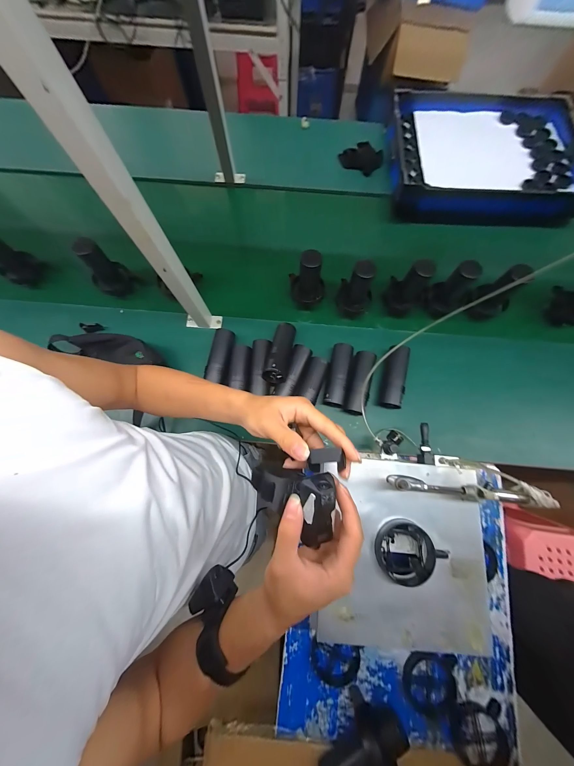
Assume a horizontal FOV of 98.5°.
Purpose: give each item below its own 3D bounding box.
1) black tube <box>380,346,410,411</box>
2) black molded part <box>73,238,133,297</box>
[{"bbox_3d":[0.279,-0.014,0.645,0.055,0.055,0.161,11,89,2],"label":"black tube"},{"bbox_3d":[-0.494,-0.307,0.659,0.079,0.151,0.090,43,80,9],"label":"black molded part"}]

